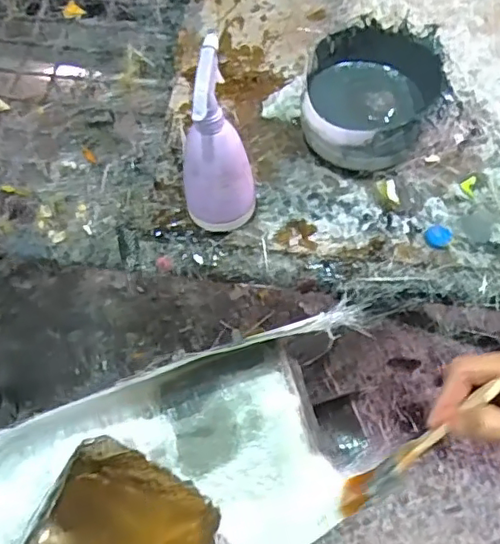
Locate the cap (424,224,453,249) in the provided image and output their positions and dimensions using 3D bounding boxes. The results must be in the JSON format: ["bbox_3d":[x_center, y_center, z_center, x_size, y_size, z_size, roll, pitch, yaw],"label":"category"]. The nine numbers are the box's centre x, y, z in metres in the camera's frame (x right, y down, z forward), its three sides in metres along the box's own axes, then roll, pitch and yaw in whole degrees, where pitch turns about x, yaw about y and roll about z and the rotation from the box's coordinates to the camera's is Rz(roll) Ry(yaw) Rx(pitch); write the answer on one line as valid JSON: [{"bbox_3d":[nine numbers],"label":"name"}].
[{"bbox_3d":[0.230,-0.043,0.712,0.030,0.013,0.031,-1,65,2],"label":"cap"}]

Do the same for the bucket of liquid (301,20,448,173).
[{"bbox_3d":[0.156,-0.220,0.757,0.163,0.101,0.170,-1,65,2],"label":"bucket of liquid"}]

